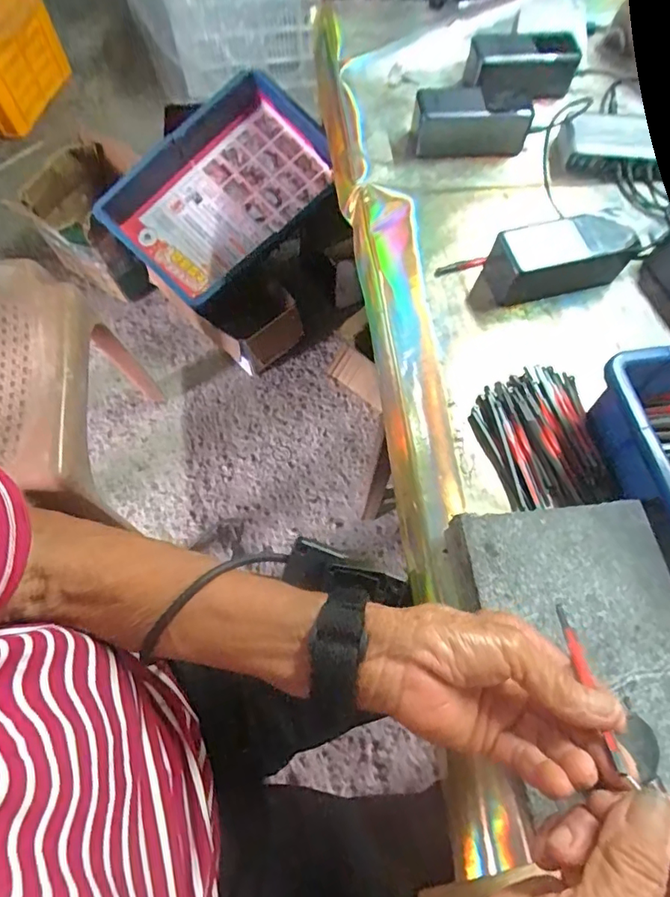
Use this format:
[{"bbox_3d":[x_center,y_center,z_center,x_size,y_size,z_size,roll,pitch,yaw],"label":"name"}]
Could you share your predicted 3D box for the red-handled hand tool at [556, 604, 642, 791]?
[{"bbox_3d":[0.129,0.117,0.249,0.010,0.102,0.010,11,113,5],"label":"red-handled hand tool"}]

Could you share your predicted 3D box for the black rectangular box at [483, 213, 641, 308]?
[{"bbox_3d":[0.209,-0.180,0.465,0.135,0.049,0.055,-14,68,-7],"label":"black rectangular box"}]

